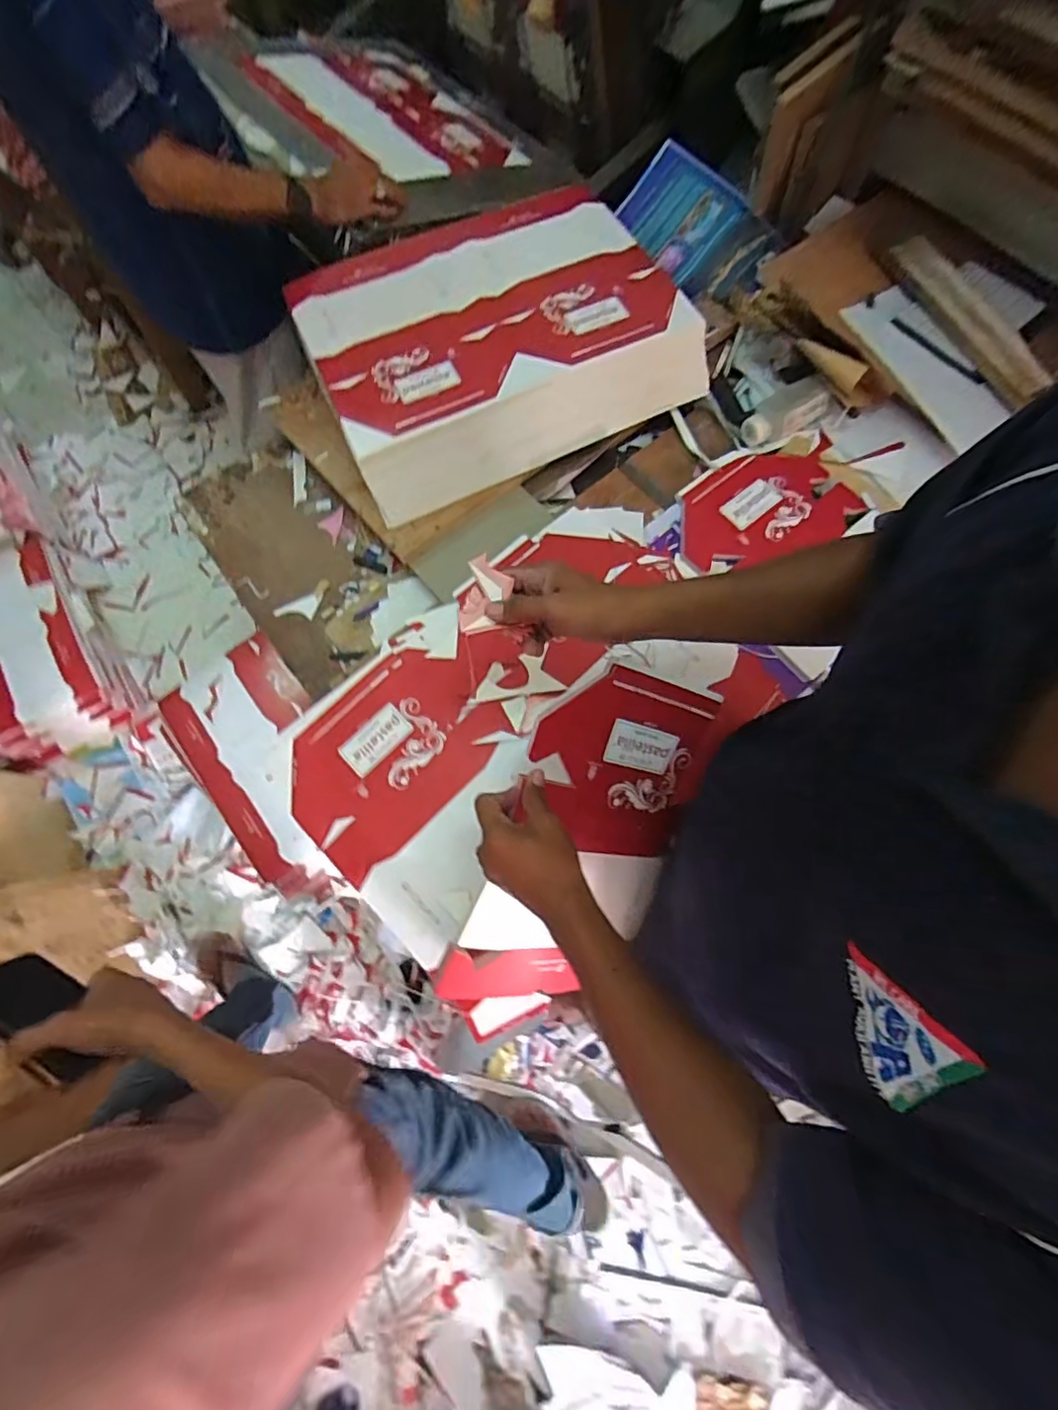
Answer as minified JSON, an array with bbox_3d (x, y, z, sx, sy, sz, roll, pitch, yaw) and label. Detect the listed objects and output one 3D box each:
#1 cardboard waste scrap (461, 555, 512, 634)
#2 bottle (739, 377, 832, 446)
[{"bbox_3d":[-0.043,-0.099,0.528,0.037,0.009,0.069,17,92,7],"label":"cardboard waste scrap"},{"bbox_3d":[0.379,-0.434,0.862,0.133,0.041,0.053,-27,71,7],"label":"bottle"}]

